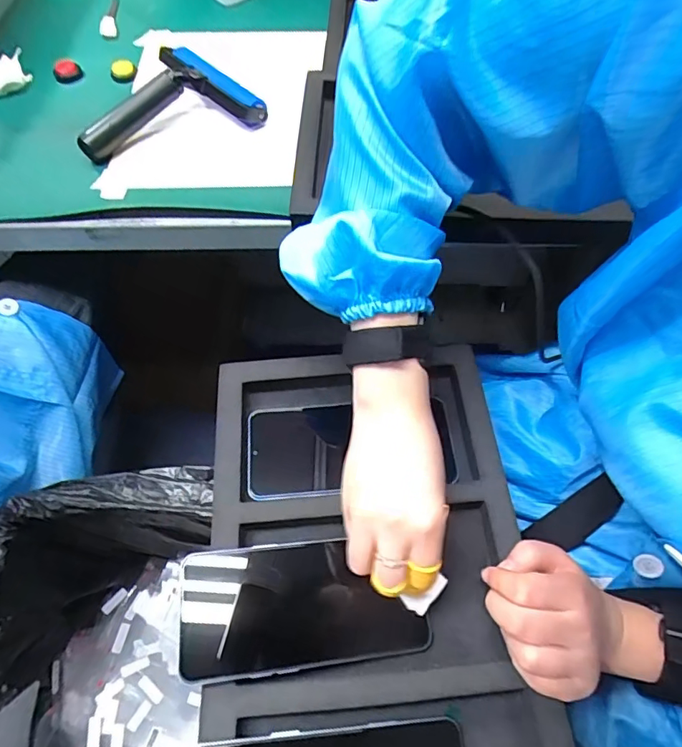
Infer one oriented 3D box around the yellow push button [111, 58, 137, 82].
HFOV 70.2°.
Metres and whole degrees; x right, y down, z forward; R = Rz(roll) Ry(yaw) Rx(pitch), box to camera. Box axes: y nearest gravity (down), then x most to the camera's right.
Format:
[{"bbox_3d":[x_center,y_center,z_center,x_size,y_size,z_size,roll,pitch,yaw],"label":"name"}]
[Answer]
[{"bbox_3d":[-0.276,-0.384,0.615,0.032,0.013,0.032,-16,62,-8],"label":"yellow push button"}]

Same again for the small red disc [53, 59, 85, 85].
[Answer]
[{"bbox_3d":[-0.337,-0.372,0.599,0.033,0.016,0.024,-25,64,-13],"label":"small red disc"}]

